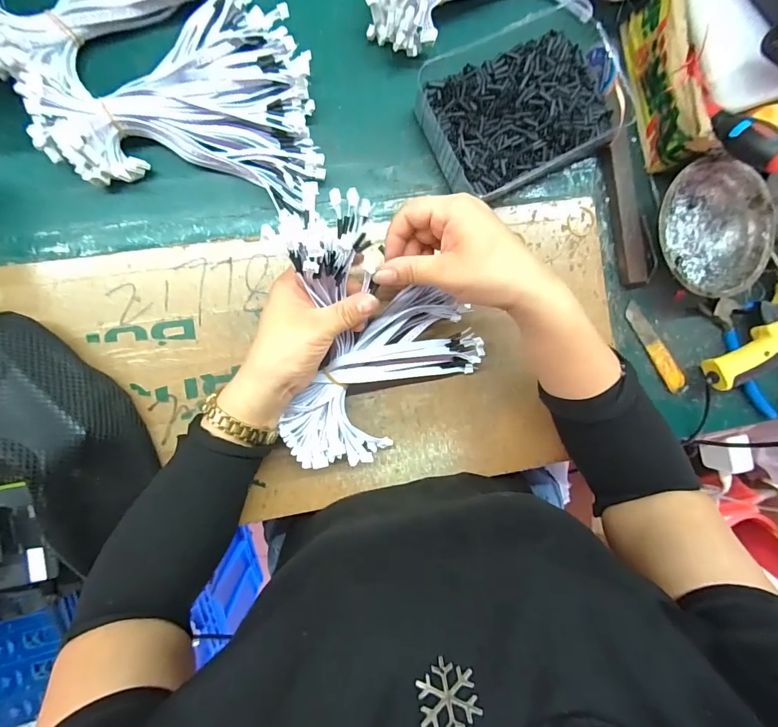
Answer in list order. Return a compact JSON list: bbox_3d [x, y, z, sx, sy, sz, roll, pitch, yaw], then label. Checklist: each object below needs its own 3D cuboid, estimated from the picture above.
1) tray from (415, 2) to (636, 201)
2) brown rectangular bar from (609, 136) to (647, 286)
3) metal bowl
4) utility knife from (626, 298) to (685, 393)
[{"bbox_3d":[0.125,-0.246,0.382,0.186,0.039,0.141,-23,91,-6],"label":"tray"},{"bbox_3d":[0.237,-0.149,0.403,0.022,0.018,0.143,-8,90,-6],"label":"brown rectangular bar"},{"bbox_3d":[0.318,-0.130,0.395,0.113,0.049,0.124,0,89,-6],"label":"metal bowl"},{"bbox_3d":[0.276,-0.016,0.415,0.022,0.004,0.103,-33,92,-5],"label":"utility knife"}]

